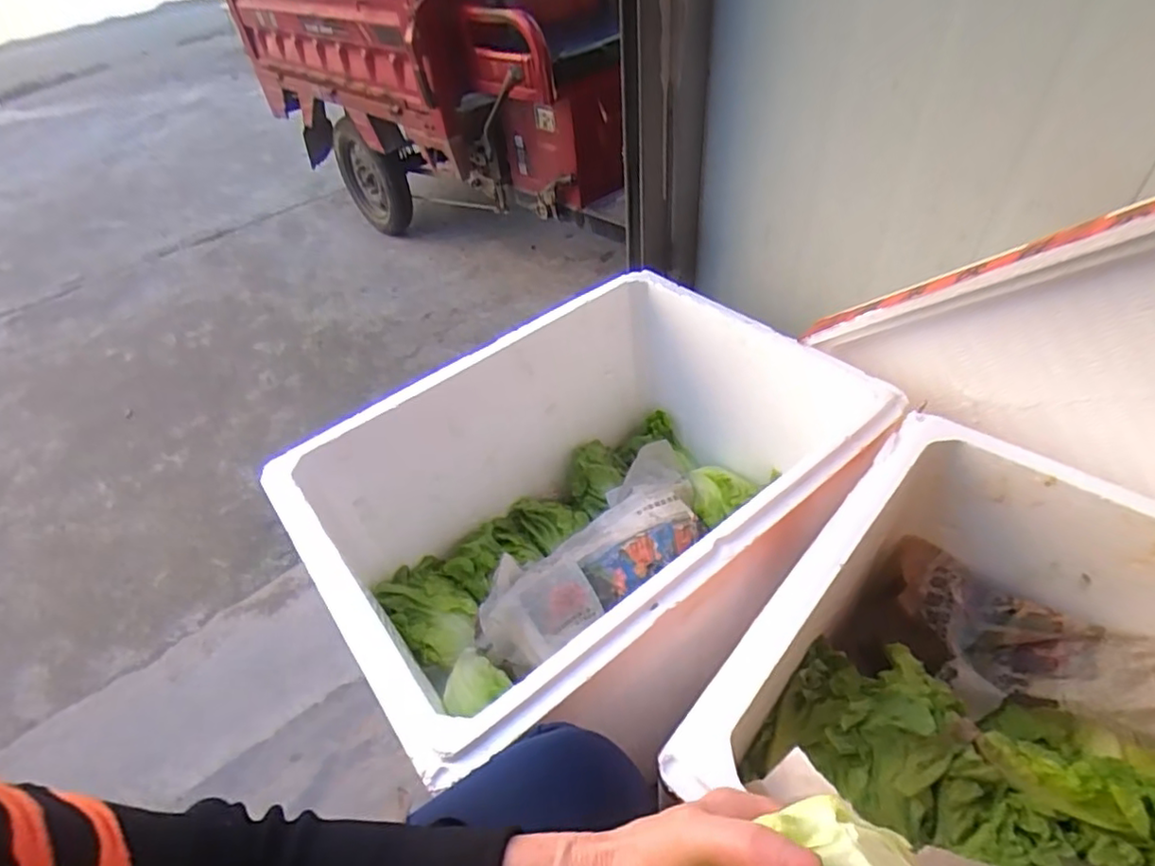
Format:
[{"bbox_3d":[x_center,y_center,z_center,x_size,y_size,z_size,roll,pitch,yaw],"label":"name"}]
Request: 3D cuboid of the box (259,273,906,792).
[{"bbox_3d":[0.024,0.100,0.783,0.607,0.316,0.451,-33,51,-23],"label":"box"}]

